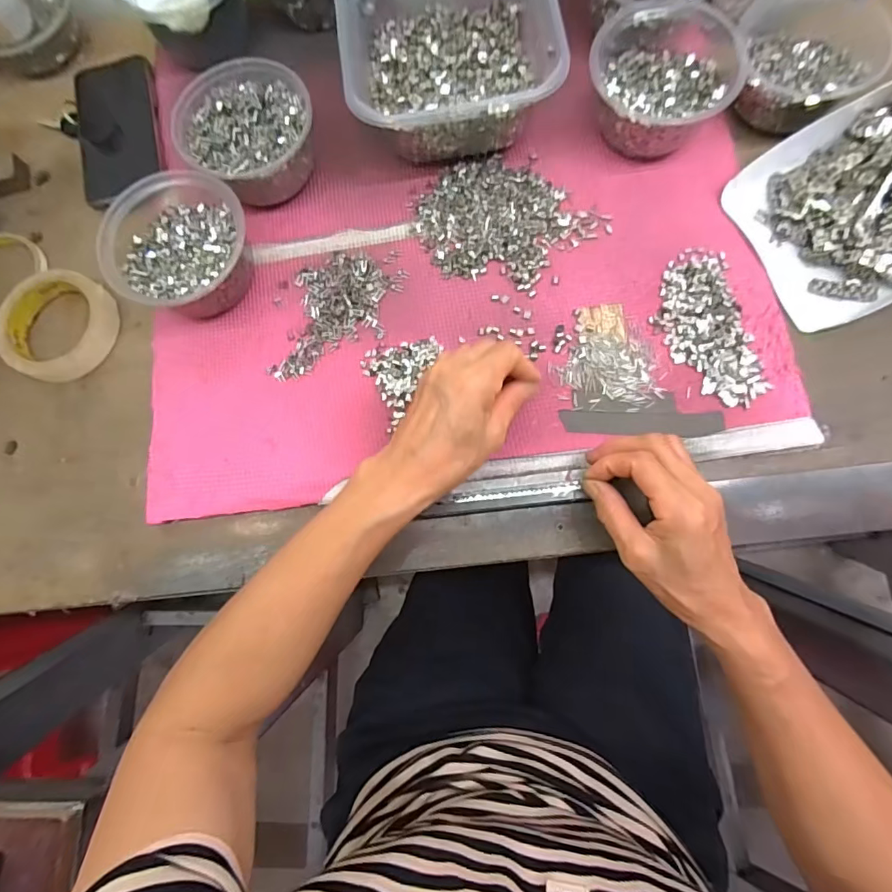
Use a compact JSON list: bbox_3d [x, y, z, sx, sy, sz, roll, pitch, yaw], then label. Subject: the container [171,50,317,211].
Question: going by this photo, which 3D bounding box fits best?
[{"bbox_3d":[-0.171,-0.272,0.428,0.109,0.054,0.116,-1,77,4],"label":"container"}]

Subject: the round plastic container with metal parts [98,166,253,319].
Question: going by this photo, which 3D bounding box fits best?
[{"bbox_3d":[-0.217,-0.165,0.408,0.109,0.054,0.118,-1,77,4],"label":"round plastic container with metal parts"}]

